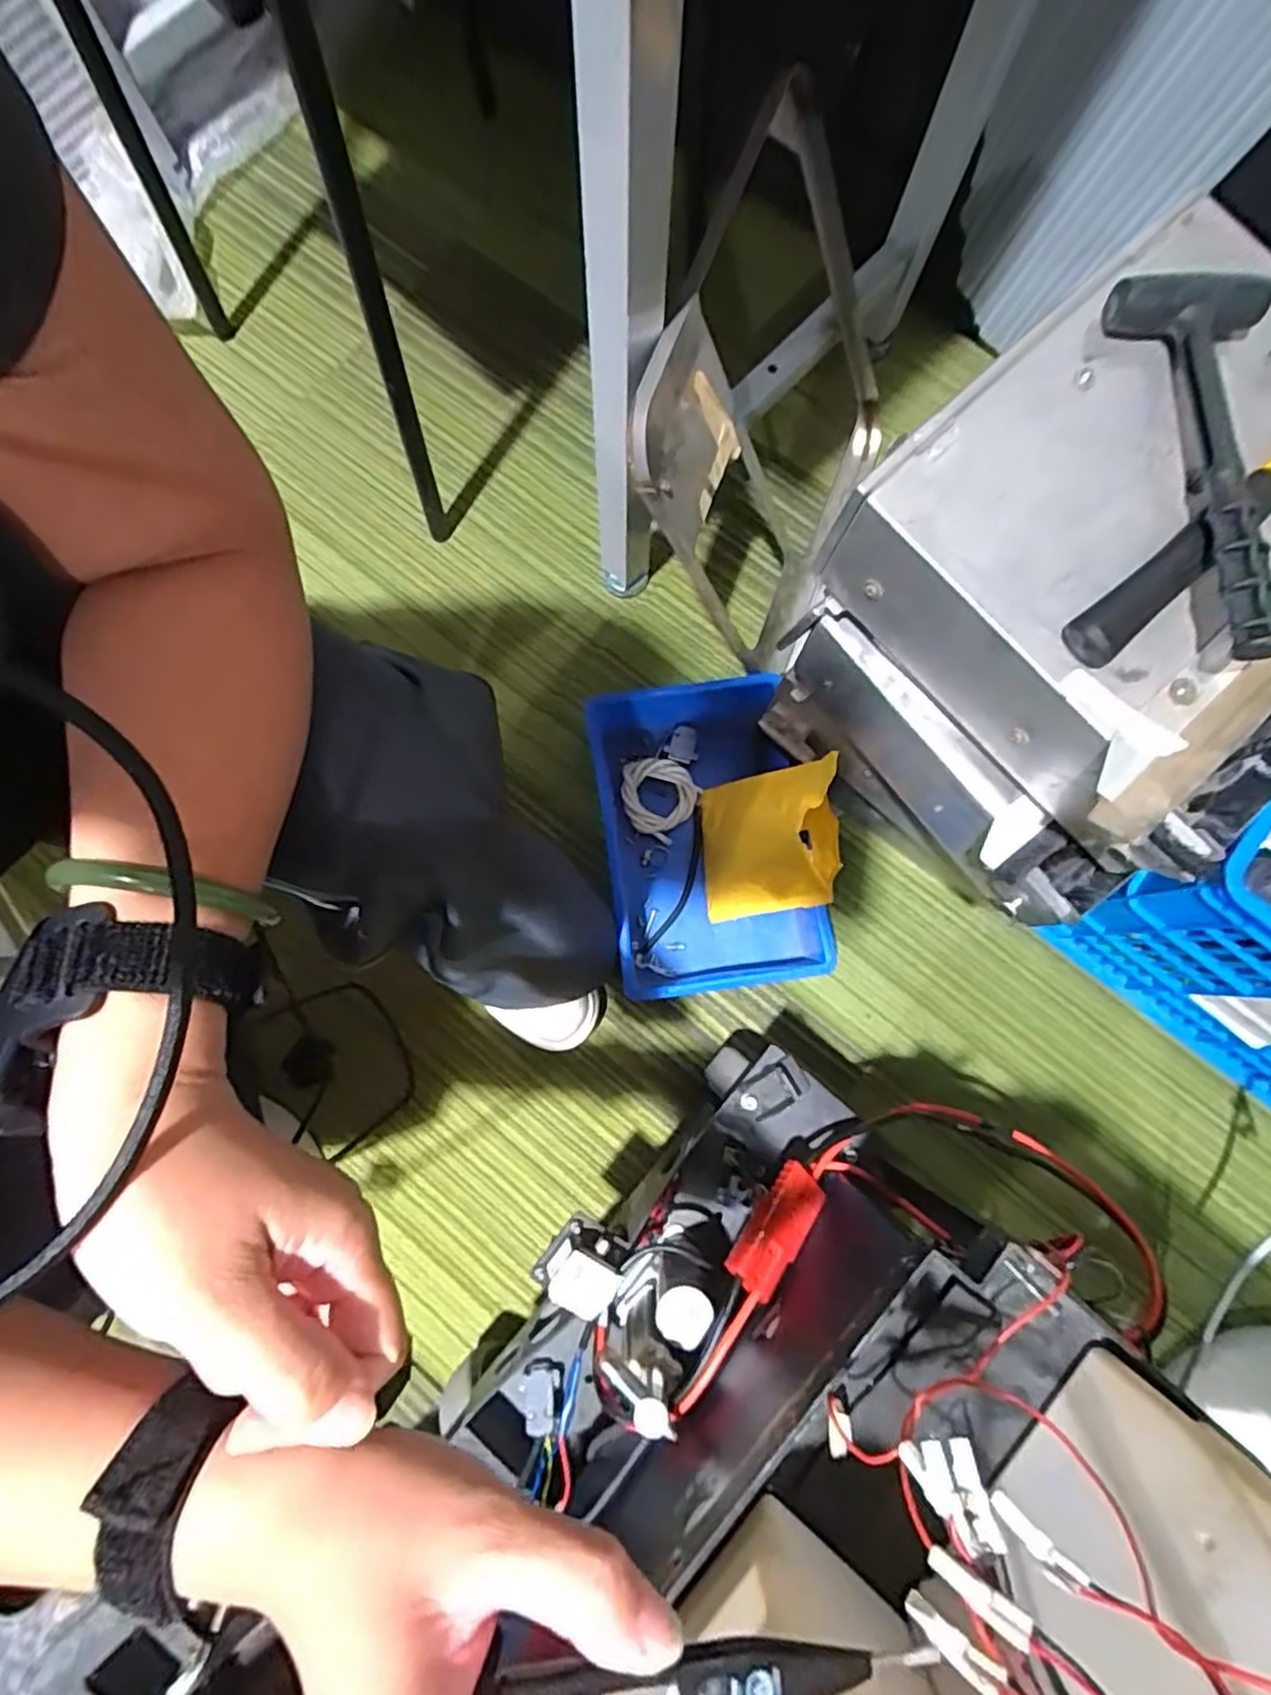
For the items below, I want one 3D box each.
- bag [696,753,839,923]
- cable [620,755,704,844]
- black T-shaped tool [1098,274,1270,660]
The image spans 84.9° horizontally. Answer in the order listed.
[{"bbox_3d":[0.134,-0.006,0.666,0.055,0.186,0.136,4,77,-27],"label":"bag"},{"bbox_3d":[0.022,-0.057,0.739,0.082,0.021,0.080,0,79,1],"label":"cable"},{"bbox_3d":[0.293,-0.191,0.345,0.065,0.034,0.209,-7,79,0],"label":"black T-shaped tool"}]

